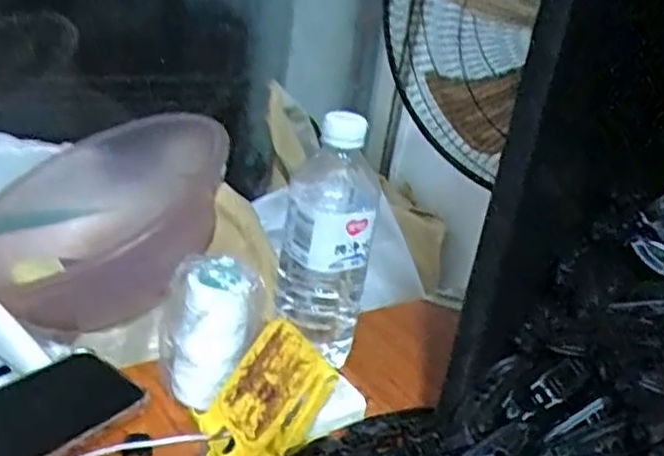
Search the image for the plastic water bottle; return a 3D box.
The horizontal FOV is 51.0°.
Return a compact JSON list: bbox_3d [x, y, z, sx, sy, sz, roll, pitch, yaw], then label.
[{"bbox_3d":[-0.003,0.007,0.547,0.070,0.188,0.075,9,24,0],"label":"plastic water bottle"}]

